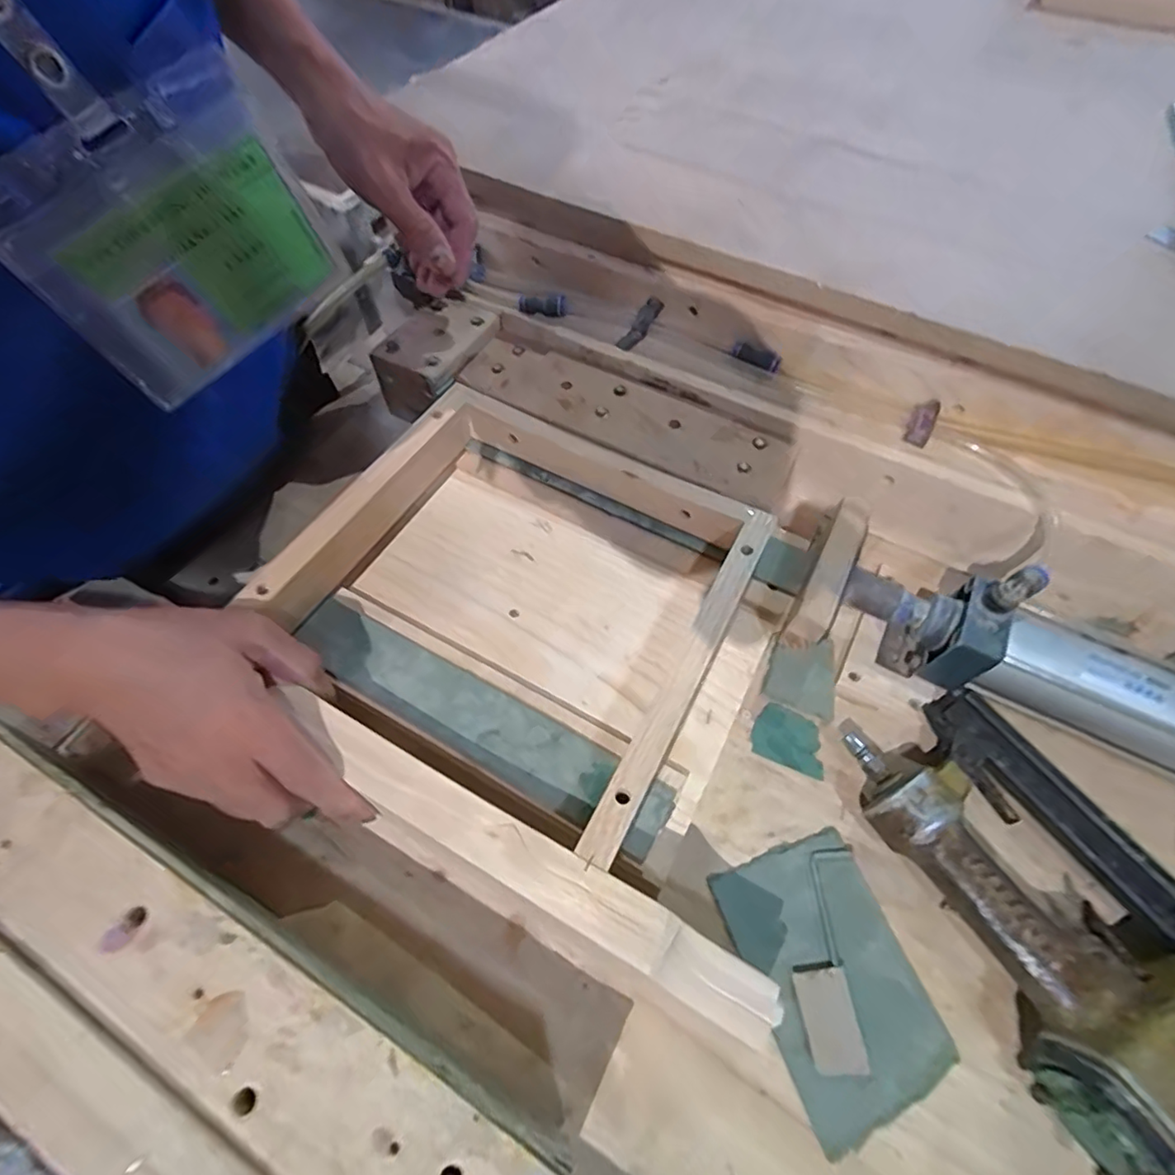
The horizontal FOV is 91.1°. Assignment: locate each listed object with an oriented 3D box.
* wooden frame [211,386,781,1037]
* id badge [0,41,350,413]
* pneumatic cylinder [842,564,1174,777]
[{"bbox_3d":[-0.024,0.027,0.390,0.374,0.051,0.307,23,61,15],"label":"wooden frame"},{"bbox_3d":[-0.151,-0.127,0.216,0.096,0.082,0.007,-44,58,-13],"label":"id badge"},{"bbox_3d":[0.318,0.054,0.381,0.290,0.082,0.063,26,63,14],"label":"pneumatic cylinder"}]

